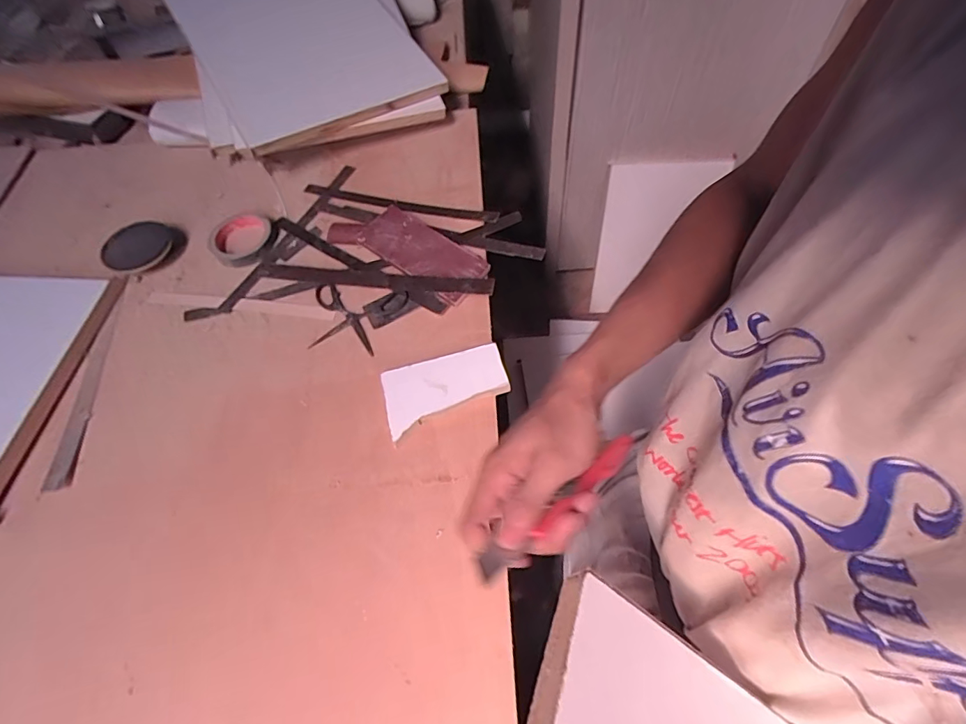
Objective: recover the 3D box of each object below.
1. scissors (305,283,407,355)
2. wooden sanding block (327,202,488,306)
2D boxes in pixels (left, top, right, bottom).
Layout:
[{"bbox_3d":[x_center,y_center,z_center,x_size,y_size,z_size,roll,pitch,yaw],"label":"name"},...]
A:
[{"bbox_3d":[-0.173,-0.060,0.644,0.127,0.013,0.095,9,60,7],"label":"scissors"},{"bbox_3d":[-0.105,-0.164,0.690,0.237,0.027,0.095,28,64,17],"label":"wooden sanding block"}]

